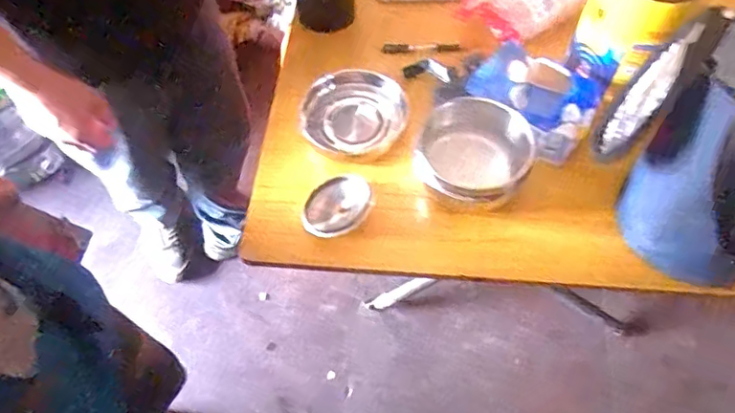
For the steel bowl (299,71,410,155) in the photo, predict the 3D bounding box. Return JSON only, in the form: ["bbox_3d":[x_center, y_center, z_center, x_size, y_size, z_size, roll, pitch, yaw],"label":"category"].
[{"bbox_3d":[-0.019,-0.138,0.792,0.148,0.038,0.127,0,61,1],"label":"steel bowl"}]

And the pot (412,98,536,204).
[{"bbox_3d":[0.133,-0.061,0.715,0.134,0.087,0.138,-1,61,1],"label":"pot"}]

